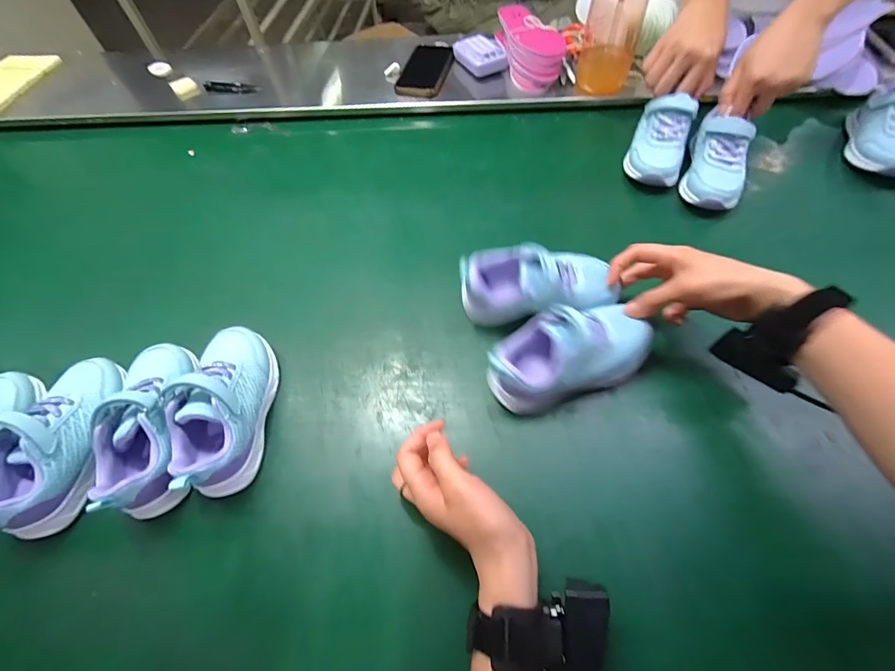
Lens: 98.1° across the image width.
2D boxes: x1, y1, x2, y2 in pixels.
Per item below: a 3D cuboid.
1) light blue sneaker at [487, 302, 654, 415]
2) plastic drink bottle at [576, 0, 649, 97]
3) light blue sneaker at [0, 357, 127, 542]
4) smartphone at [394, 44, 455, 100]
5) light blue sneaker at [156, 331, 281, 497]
[{"bbox_3d":[0.118,0.017,0.379,0.163,0.071,0.077,-17,64,-9],"label":"light blue sneaker"},{"bbox_3d":[0.258,-0.480,0.576,0.084,0.198,0.100,19,64,9],"label":"plastic drink bottle"},{"bbox_3d":[-0.377,0.098,0.371,0.065,0.075,0.169,1,62,-1],"label":"light blue sneaker"},{"bbox_3d":[-0.038,-0.481,0.696,0.078,0.016,0.156,10,62,12],"label":"smartphone"},{"bbox_3d":[-0.221,0.065,0.383,0.070,0.072,0.167,0,62,-1],"label":"light blue sneaker"}]

